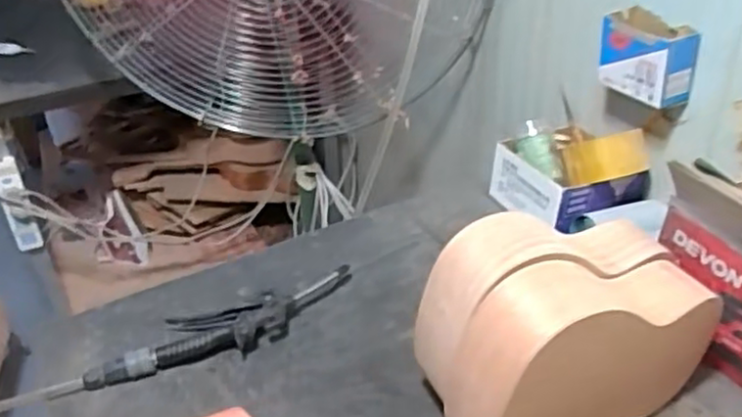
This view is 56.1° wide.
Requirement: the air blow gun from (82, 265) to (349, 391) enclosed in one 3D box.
[{"bbox_3d":[-0.170,0.134,0.814,0.318,0.036,0.089,-12,36,-12],"label":"air blow gun"}]

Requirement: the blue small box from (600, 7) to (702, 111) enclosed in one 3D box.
[{"bbox_3d":[0.340,-0.183,0.861,0.057,0.087,0.114,-21,39,-23],"label":"blue small box"}]

